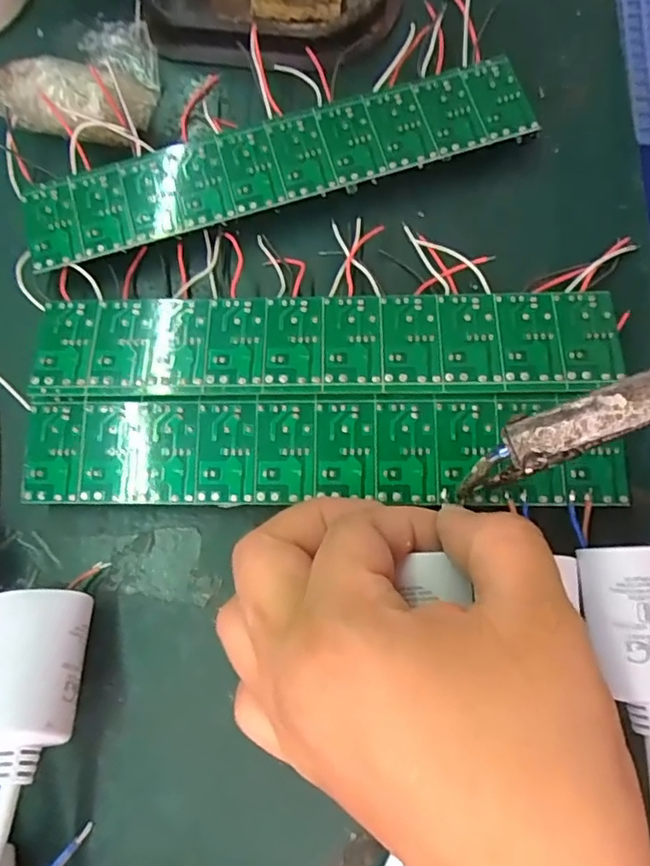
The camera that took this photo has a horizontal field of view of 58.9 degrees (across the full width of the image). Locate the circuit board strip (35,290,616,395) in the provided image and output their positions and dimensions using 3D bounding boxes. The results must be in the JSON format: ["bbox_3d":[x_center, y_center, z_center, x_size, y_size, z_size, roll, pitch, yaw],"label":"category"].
[{"bbox_3d":[-0.001,-0.032,0.199,0.196,0.004,0.036,-1,69,2],"label":"circuit board strip"}]

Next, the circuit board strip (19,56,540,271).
[{"bbox_3d":[-0.020,-0.107,0.225,0.197,0.004,0.038,-16,76,-1],"label":"circuit board strip"}]

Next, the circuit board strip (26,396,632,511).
[{"bbox_3d":[-0.003,0.005,0.190,0.195,0.010,0.035,-1,75,4],"label":"circuit board strip"}]

